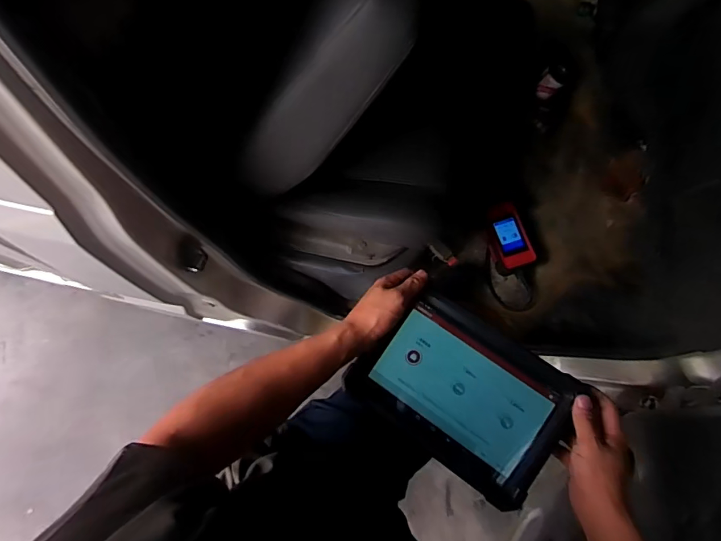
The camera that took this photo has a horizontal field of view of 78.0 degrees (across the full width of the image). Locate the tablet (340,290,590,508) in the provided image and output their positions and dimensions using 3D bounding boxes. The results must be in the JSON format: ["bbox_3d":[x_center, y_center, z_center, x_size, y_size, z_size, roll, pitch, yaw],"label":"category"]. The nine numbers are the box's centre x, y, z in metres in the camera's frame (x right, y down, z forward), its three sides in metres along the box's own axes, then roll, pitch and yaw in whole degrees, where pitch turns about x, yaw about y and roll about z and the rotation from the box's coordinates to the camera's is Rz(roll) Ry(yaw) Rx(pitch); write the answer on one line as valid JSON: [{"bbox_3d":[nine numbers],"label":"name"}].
[{"bbox_3d":[0.135,0.163,0.596,0.260,0.026,0.187,33,91,11],"label":"tablet"}]

